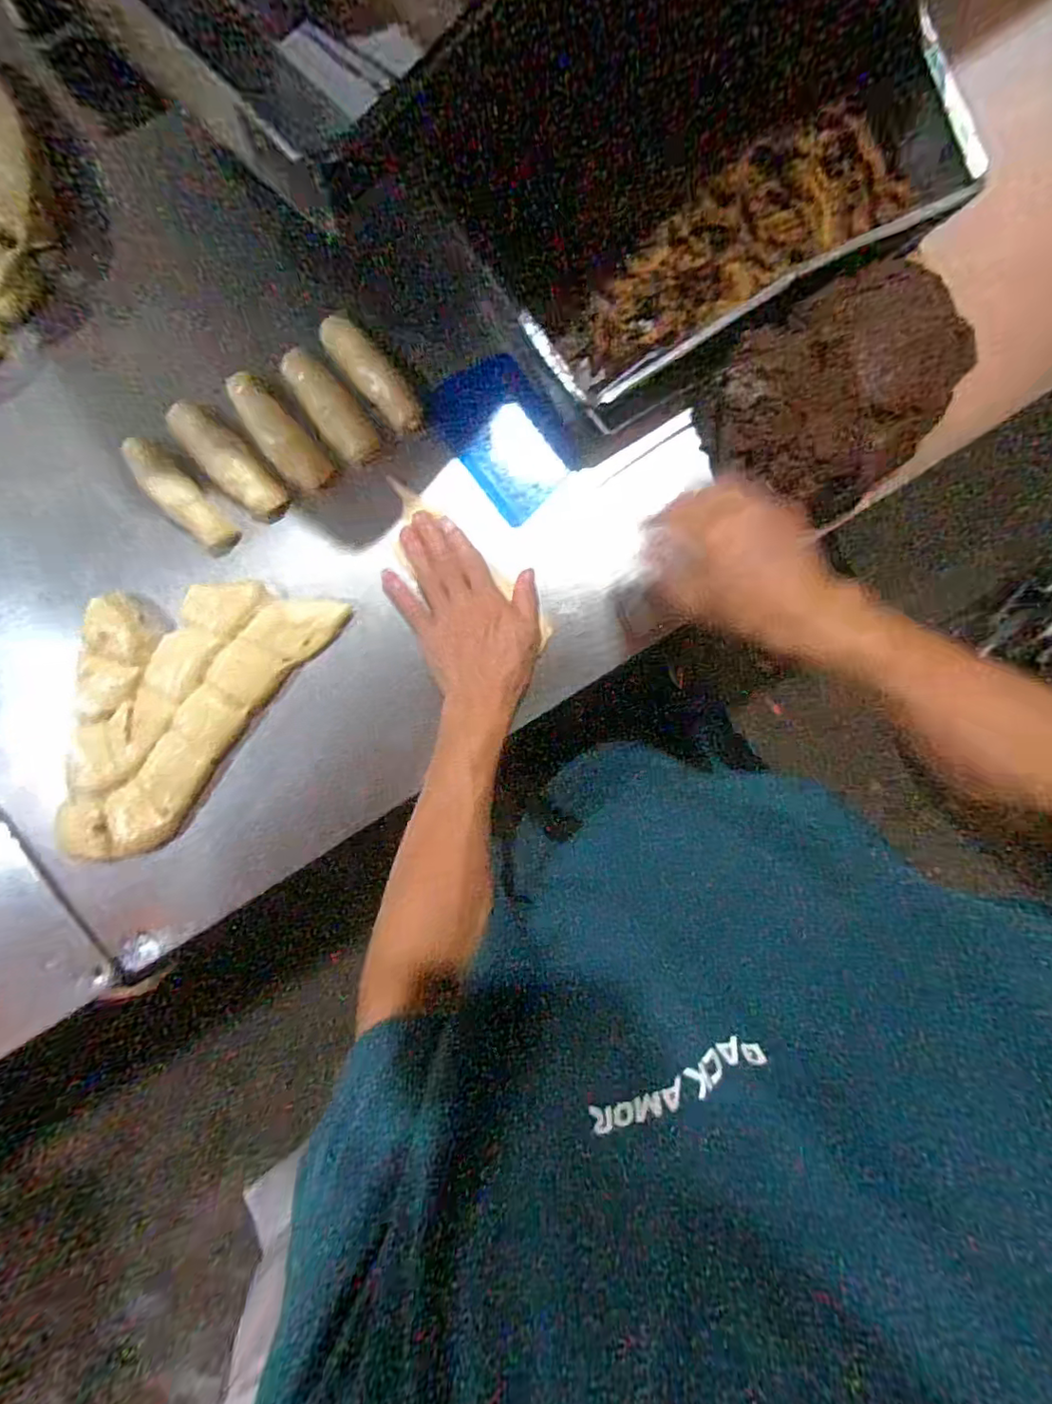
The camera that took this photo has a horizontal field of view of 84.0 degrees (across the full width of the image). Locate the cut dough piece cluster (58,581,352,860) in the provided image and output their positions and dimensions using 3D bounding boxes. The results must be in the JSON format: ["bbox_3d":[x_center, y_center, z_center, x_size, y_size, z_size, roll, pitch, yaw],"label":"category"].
[{"bbox_3d":[-0.299,-0.007,0.485,0.151,0.034,0.292,39,92,-3],"label":"cut dough piece cluster"}]

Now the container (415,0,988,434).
[{"bbox_3d":[0.124,-0.404,0.429,0.369,0.085,0.260,-34,99,1],"label":"container"}]

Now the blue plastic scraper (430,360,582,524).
[{"bbox_3d":[-0.016,-0.224,0.491,0.083,0.010,0.123,-37,94,1],"label":"blue plastic scraper"}]

